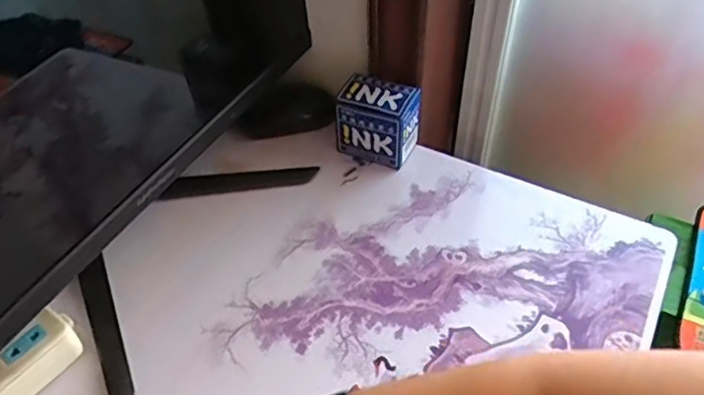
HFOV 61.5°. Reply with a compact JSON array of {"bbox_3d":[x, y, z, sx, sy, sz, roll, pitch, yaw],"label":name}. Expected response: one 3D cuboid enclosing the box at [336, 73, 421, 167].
[{"bbox_3d":[0.026,-0.075,0.600,0.076,0.077,0.053,22,52,21],"label":"box"}]

